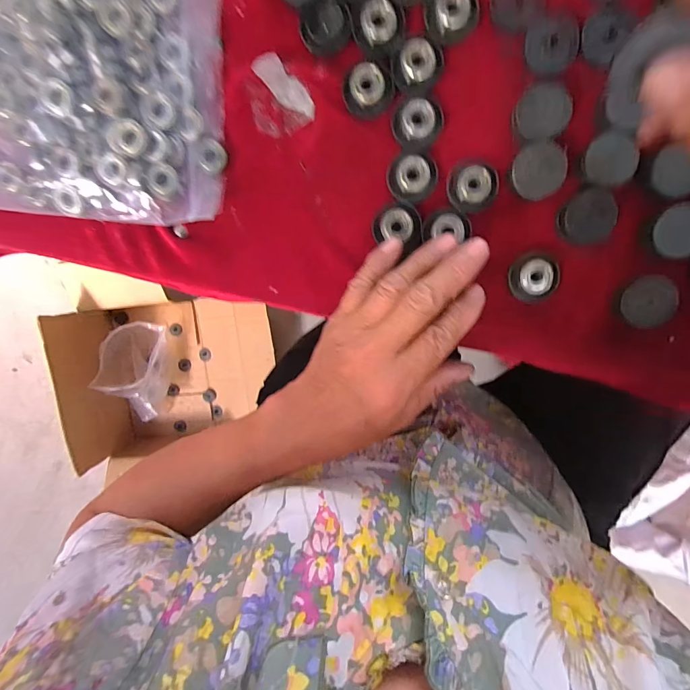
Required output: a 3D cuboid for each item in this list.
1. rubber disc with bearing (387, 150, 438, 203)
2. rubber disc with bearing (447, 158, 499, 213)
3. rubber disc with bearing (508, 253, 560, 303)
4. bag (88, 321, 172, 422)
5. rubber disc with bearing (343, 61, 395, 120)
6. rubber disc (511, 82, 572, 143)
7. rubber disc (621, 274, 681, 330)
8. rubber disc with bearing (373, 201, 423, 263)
[{"bbox_3d":[0.045,-0.113,0.251,0.033,0.006,0.032,0,98,3],"label":"rubber disc with bearing"},{"bbox_3d":[0.086,-0.108,0.255,0.034,0.015,0.033,0,98,3],"label":"rubber disc with bearing"},{"bbox_3d":[0.131,-0.046,0.261,0.031,0.014,0.032,0,98,3],"label":"rubber disc with bearing"},{"bbox_3d":[-0.524,0.061,0.962,0.125,0.128,0.239,9,98,2],"label":"bag"},{"bbox_3d":[0.015,-0.164,0.242,0.031,0.014,0.027,4,98,3],"label":"rubber disc with bearing"},{"bbox_3d":[0.124,-0.146,0.237,0.032,0.008,0.034,3,100,17],"label":"rubber disc"},{"bbox_3d":[0.202,-0.028,0.249,0.033,0.007,0.033,10,98,2],"label":"rubber disc"},{"bbox_3d":[0.037,-0.081,0.258,0.034,0.009,0.032,1,99,4],"label":"rubber disc with bearing"}]

